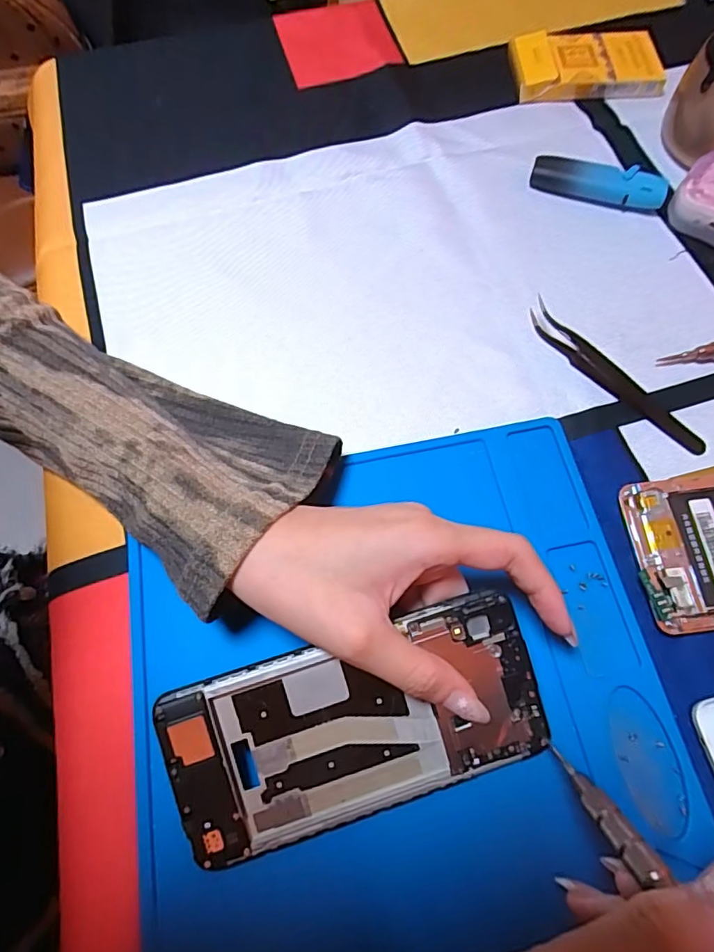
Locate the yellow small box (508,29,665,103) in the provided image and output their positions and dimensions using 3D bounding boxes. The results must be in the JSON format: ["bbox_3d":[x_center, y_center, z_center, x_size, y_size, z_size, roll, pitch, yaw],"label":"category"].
[{"bbox_3d":[0.164,-0.297,0.382,0.101,0.021,0.055,0,68,2],"label":"yellow small box"}]

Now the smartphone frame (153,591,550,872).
[{"bbox_3d":[0.000,0.101,0.214,0.147,0.005,0.071,-17,91,-5],"label":"smartphone frame"}]

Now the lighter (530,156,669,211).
[{"bbox_3d":[0.154,-0.188,0.340,0.081,0.018,0.018,18,70,9],"label":"lighter"}]

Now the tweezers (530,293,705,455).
[{"bbox_3d":[0.139,-0.056,0.287,0.017,0.013,0.117,-40,72,-13],"label":"tweezers"}]

